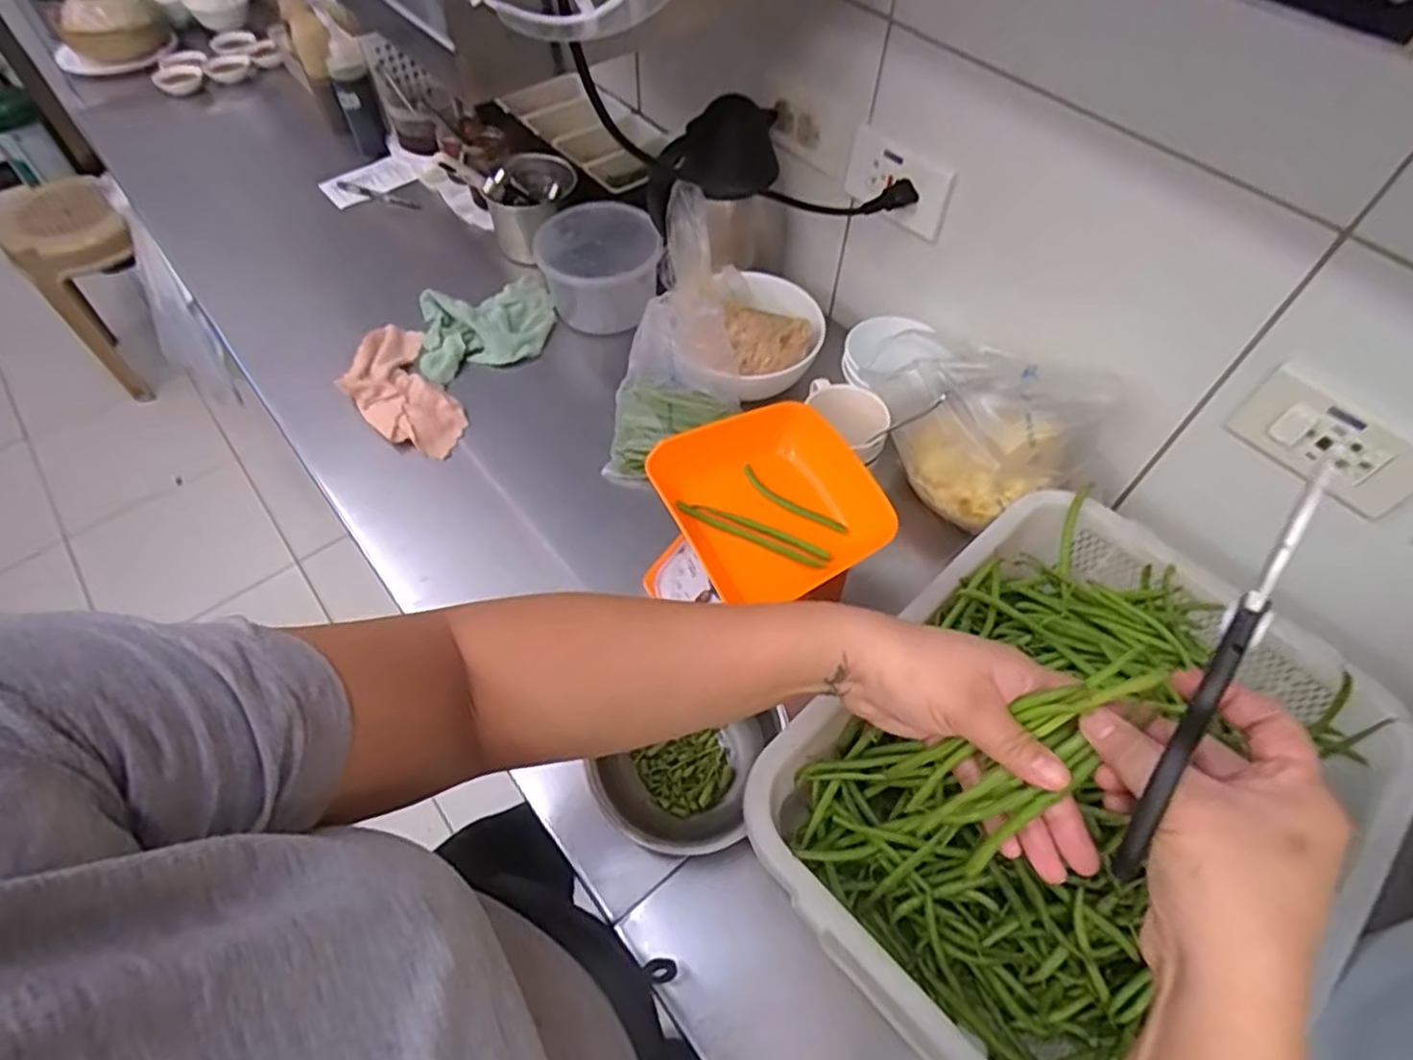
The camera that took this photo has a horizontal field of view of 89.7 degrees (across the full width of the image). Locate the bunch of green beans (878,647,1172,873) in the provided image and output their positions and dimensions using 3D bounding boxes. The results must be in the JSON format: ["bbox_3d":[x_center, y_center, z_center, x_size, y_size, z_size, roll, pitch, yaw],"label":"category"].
[{"bbox_3d":[0.154,0.109,0.344,0.140,0.027,0.058,-44,59,20],"label":"bunch of green beans"}]

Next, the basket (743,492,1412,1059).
[{"bbox_3d":[0.255,0.185,0.510,0.402,0.107,0.313,-38,65,-23],"label":"basket"}]

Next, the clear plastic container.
[{"bbox_3d":[-0.130,-0.323,0.868,0.144,0.088,0.136,-10,57,-8],"label":"clear plastic container"}]

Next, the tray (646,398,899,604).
[{"bbox_3d":[0.049,-0.024,0.547,0.142,0.037,0.147,-31,83,3],"label":"tray"}]

